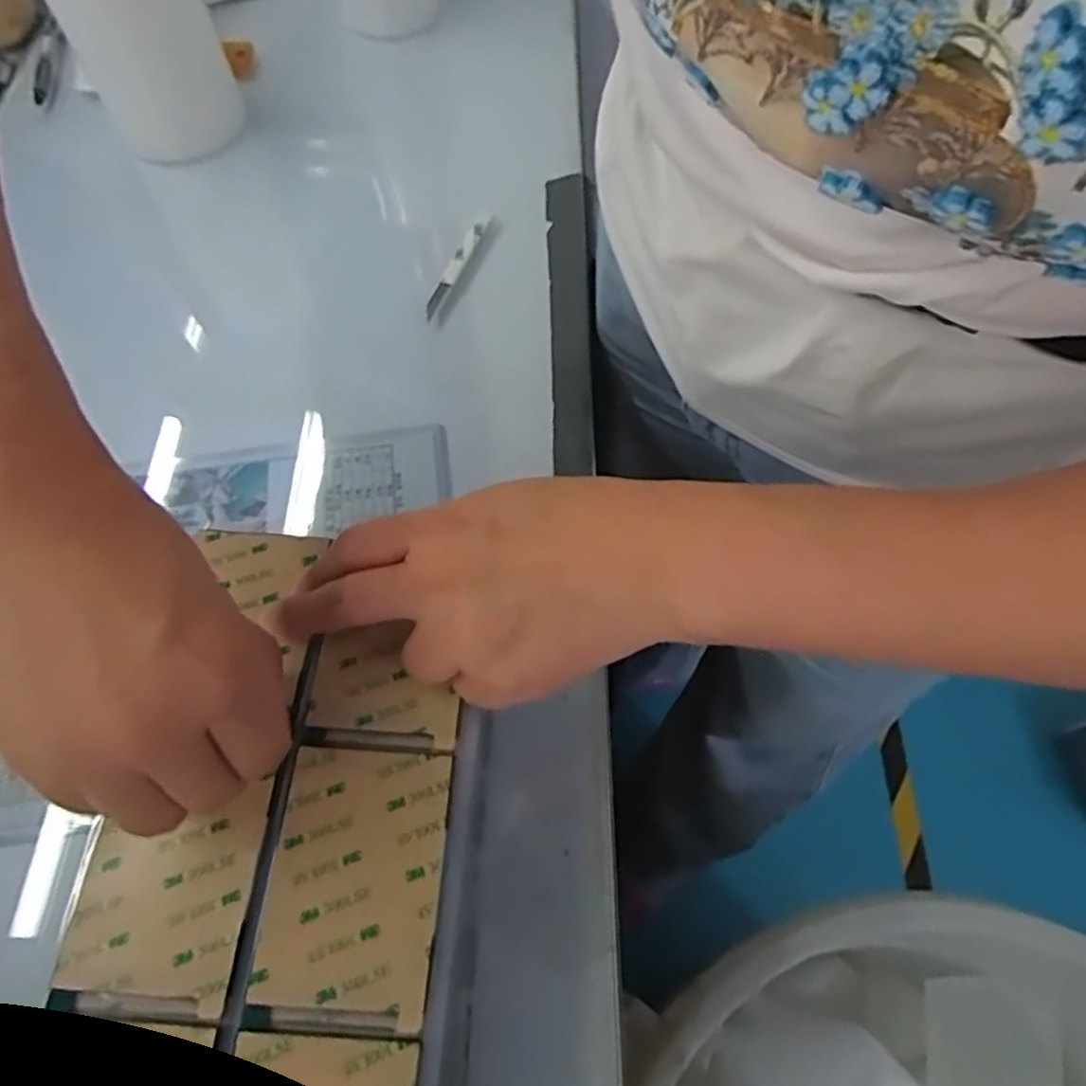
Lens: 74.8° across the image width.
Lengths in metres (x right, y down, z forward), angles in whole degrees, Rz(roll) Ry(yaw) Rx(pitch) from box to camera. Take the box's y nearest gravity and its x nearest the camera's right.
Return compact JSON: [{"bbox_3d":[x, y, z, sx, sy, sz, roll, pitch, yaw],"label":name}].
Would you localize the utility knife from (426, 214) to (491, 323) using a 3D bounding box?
[{"bbox_3d":[-0.061,-0.198,0.506,0.010,0.008,0.100,20,65,10],"label":"utility knife"}]

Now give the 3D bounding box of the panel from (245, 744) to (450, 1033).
[{"bbox_3d":[-0.068,0.118,0.257,0.060,0.004,0.085,3,63,1],"label":"panel"}]

